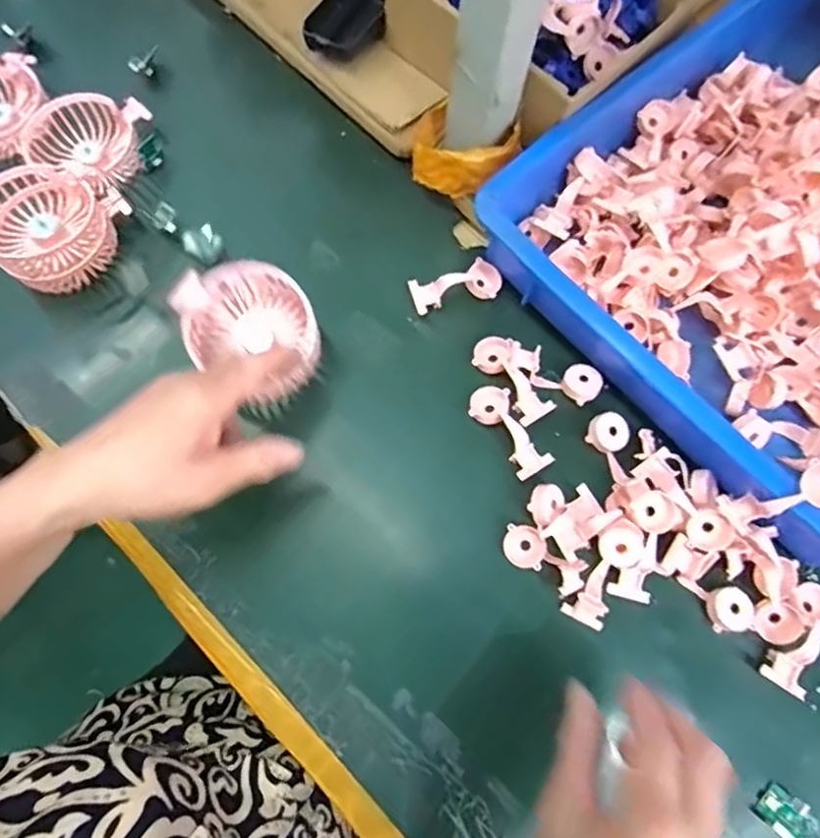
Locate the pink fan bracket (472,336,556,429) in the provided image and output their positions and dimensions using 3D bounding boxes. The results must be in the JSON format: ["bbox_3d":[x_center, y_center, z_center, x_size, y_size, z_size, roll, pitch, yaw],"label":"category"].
[{"bbox_3d":[0.077,-0.031,0.428,0.028,0.017,0.076,-31,76,-11],"label":"pink fan bracket"}]

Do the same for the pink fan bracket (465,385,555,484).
[{"bbox_3d":[0.074,0.008,0.423,0.033,0.012,0.076,-34,77,-12],"label":"pink fan bracket"}]

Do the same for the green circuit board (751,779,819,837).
[{"bbox_3d":[0.237,0.248,0.355,0.026,0.013,0.031,-39,50,-7],"label":"green circuit board"}]

